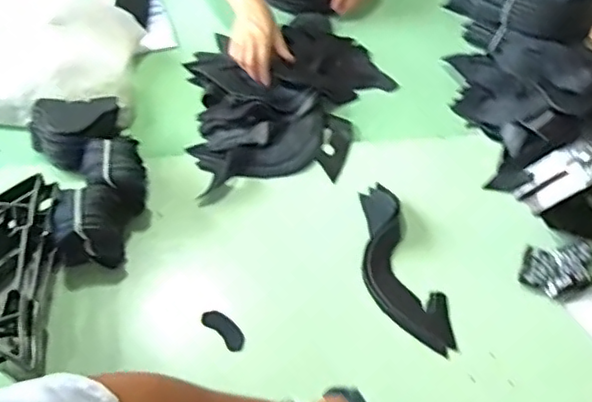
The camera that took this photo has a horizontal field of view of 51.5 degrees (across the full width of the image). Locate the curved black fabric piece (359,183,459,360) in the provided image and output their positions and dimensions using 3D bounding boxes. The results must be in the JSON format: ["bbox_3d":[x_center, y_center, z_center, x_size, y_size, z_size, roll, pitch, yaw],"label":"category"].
[{"bbox_3d":[0.152,0.101,0.925,0.104,0.038,0.285,-21,64,-9],"label":"curved black fabric piece"}]

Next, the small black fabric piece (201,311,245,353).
[{"bbox_3d":[-0.101,0.183,0.872,0.075,0.010,0.032,41,71,19],"label":"small black fabric piece"}]

